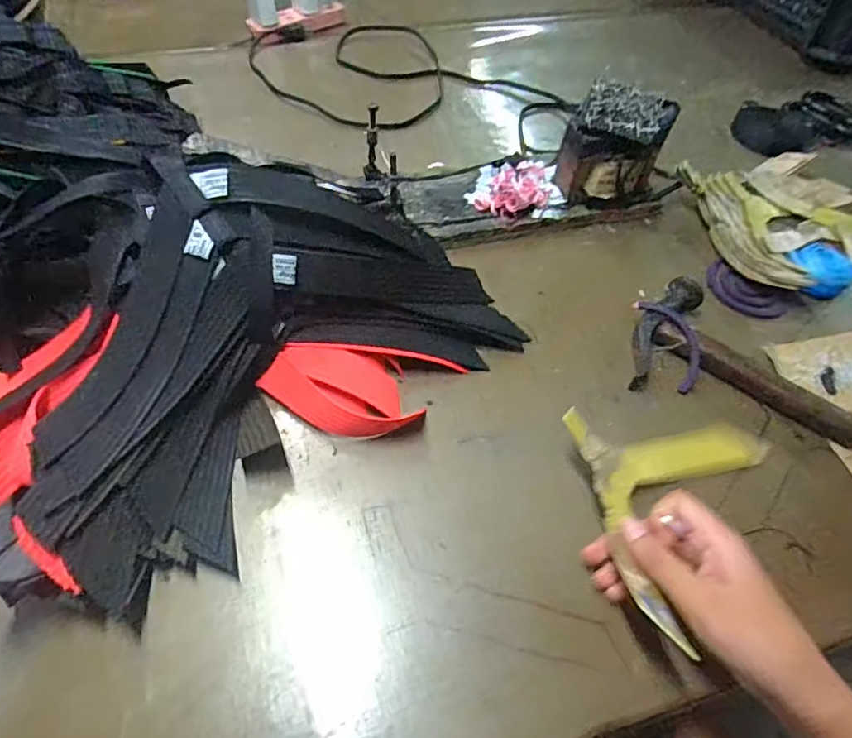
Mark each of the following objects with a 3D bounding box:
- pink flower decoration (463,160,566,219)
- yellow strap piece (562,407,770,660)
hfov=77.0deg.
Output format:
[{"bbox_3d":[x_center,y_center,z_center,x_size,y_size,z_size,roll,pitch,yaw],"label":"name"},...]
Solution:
[{"bbox_3d":[0.090,-0.183,0.555,0.094,0.028,0.076,-1,55,-4],"label":"pink flower decoration"},{"bbox_3d":[0.189,0.093,0.353,0.159,0.048,0.149,-7,54,-9],"label":"yellow strap piece"}]

